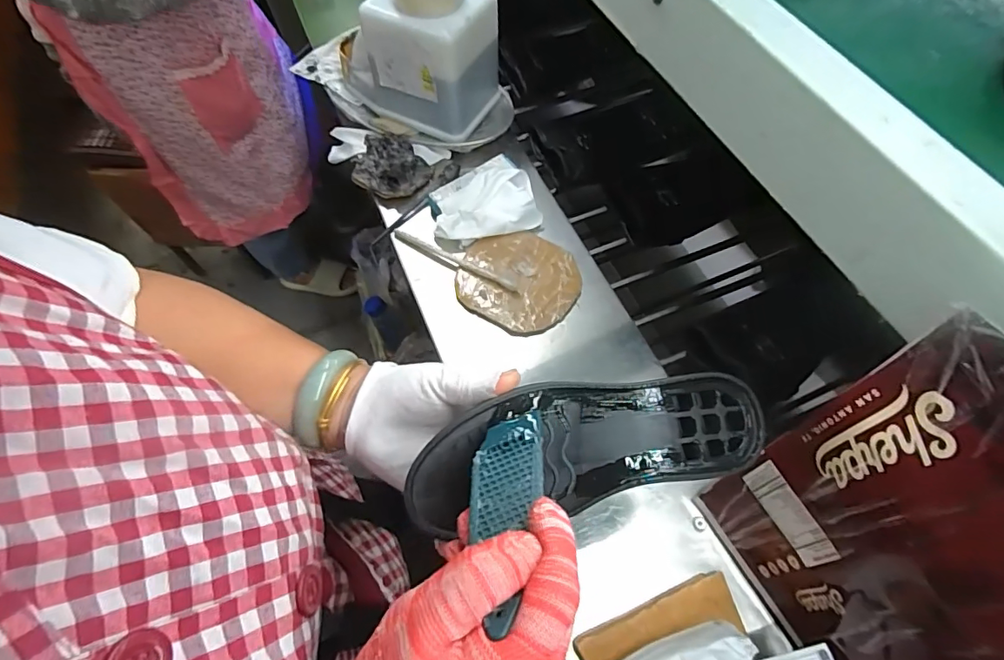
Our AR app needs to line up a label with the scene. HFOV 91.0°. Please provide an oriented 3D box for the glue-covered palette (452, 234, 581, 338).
[{"bbox_3d":[0.023,-0.067,0.647,0.150,0.013,0.140,0,62,1],"label":"glue-covered palette"}]

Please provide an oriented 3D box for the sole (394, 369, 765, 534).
[{"bbox_3d":[0.051,0.067,0.298,0.209,0.025,0.069,-8,82,-6],"label":"sole"}]

